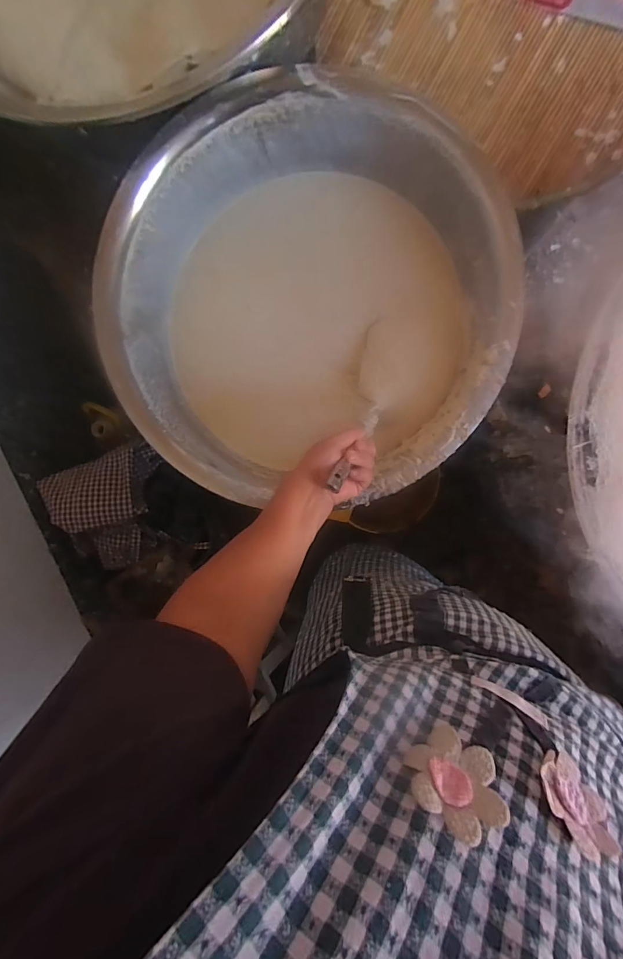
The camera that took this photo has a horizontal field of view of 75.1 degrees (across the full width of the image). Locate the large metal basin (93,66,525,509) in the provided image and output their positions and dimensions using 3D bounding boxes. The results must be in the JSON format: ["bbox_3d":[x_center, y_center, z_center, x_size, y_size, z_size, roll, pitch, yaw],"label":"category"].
[{"bbox_3d":[-0.002,-0.229,0.590,0.513,0.174,0.510,0,93,7],"label":"large metal basin"}]

